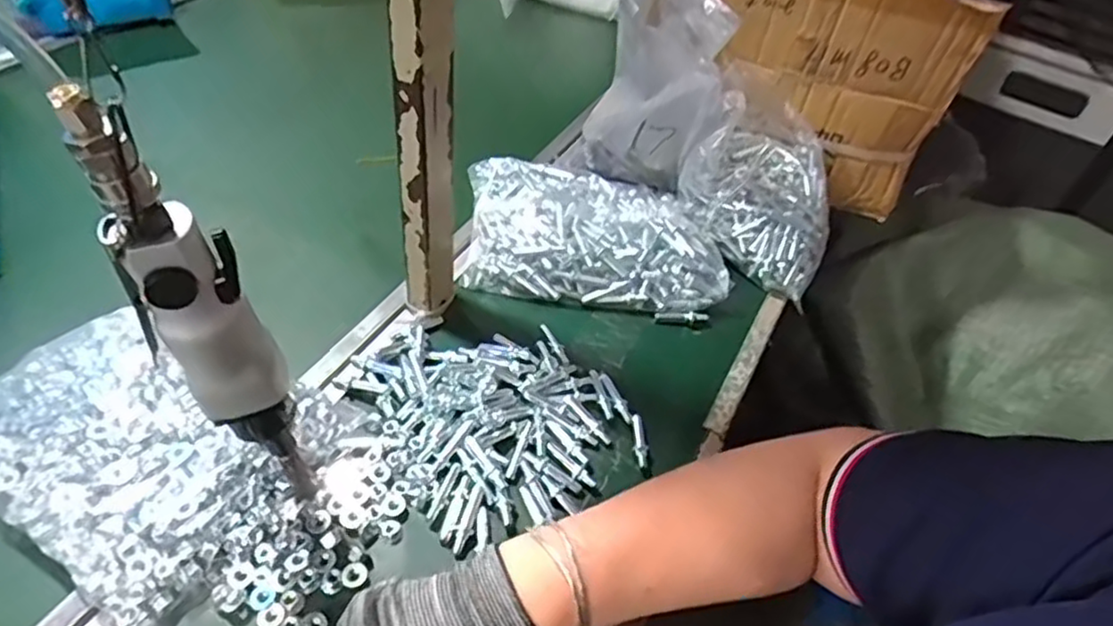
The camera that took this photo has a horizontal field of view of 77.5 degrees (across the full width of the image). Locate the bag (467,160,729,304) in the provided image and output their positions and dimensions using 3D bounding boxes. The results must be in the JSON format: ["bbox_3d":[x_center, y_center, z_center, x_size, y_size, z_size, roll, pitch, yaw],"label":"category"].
[{"bbox_3d":[0.040,-0.088,0.712,0.251,0.039,0.178,6,47,-4],"label":"bag"}]

